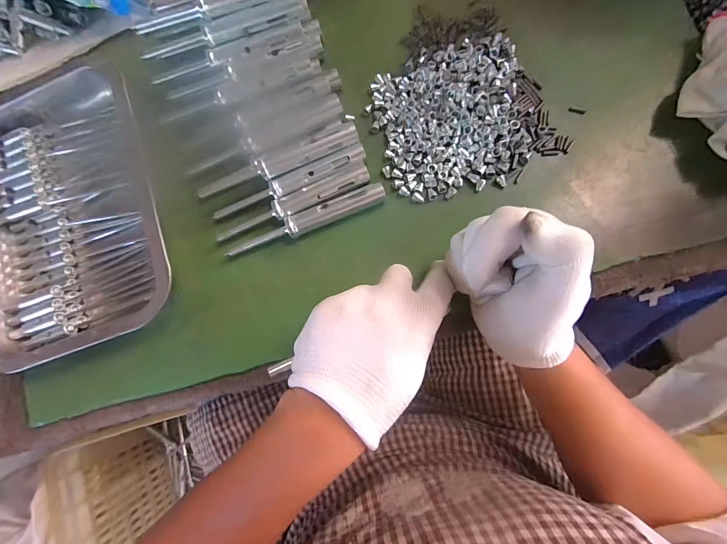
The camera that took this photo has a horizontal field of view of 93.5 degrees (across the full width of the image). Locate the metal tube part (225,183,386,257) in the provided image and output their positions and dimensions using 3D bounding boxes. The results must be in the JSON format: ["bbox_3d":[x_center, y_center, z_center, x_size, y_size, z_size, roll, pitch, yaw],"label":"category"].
[{"bbox_3d":[-0.049,-0.043,0.293,0.141,0.017,0.017,-24,82,4],"label":"metal tube part"}]

